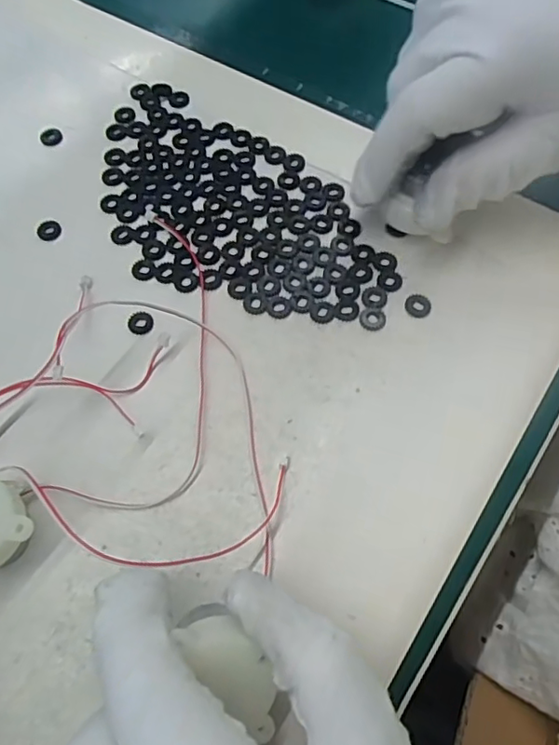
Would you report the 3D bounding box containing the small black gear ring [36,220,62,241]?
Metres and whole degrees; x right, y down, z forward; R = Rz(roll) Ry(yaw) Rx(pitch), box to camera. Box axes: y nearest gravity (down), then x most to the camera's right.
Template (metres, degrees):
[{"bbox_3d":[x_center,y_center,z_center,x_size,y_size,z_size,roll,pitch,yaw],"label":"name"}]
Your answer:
[{"bbox_3d":[-0.107,-0.066,0.268,0.011,0.004,0.010,-1,65,2],"label":"small black gear ring"}]

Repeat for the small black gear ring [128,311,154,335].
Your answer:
[{"bbox_3d":[-0.059,-0.021,0.245,0.010,0.004,0.010,-1,65,2],"label":"small black gear ring"}]

